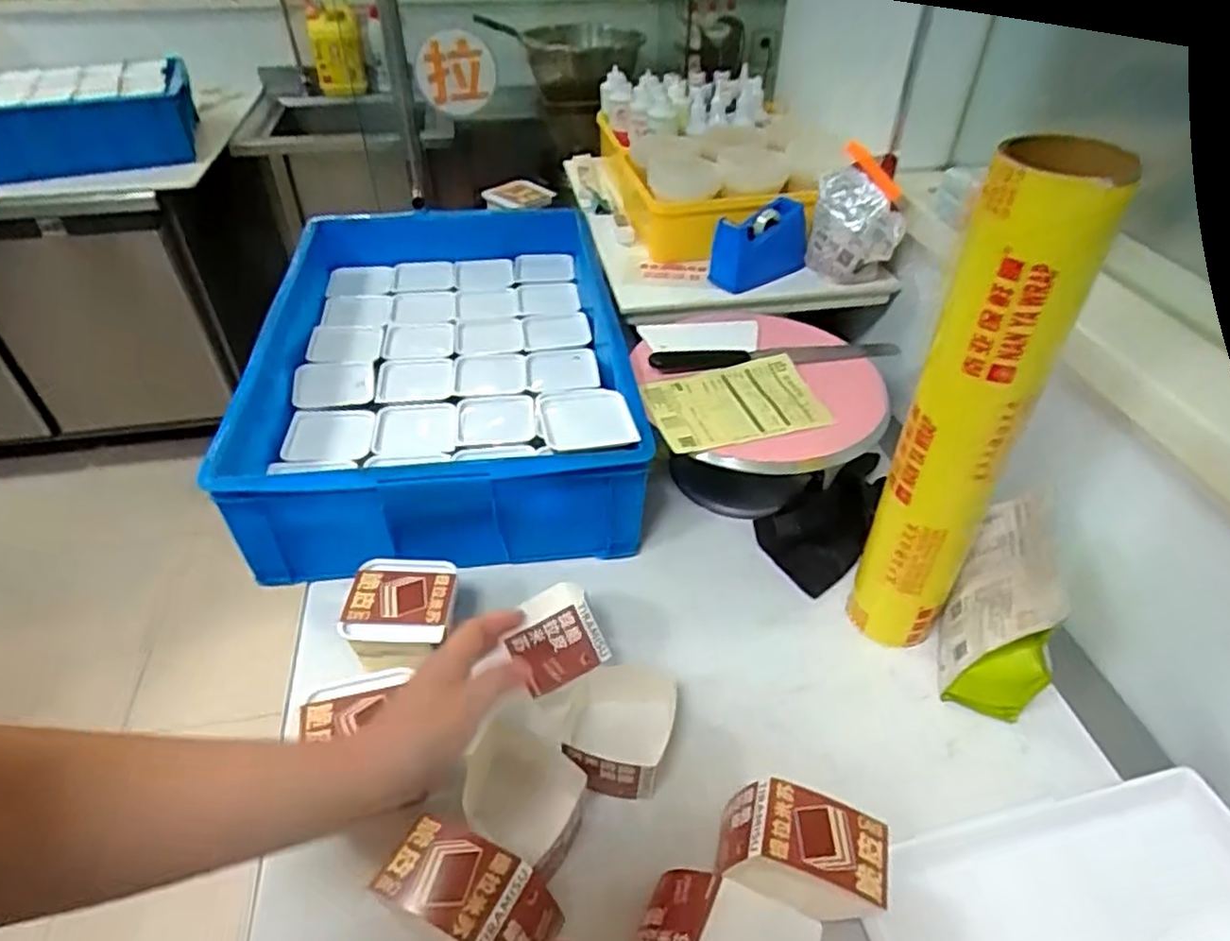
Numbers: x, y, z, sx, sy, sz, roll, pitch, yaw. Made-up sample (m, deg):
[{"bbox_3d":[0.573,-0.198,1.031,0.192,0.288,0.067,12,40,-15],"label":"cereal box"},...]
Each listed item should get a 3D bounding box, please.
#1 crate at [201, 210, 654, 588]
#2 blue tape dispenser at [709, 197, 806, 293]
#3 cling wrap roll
[{"bbox_3d":[-0.221,-0.147,0.965,0.458,0.160,0.657,-5,41,-5],"label":"crate"},{"bbox_3d":[0.199,-0.299,0.966,0.140,0.094,0.049,-20,45,-21],"label":"blue tape dispenser"},{"bbox_3d":[0.280,-0.014,0.595,0.084,0.470,0.067,22,46,24],"label":"cling wrap roll"}]

